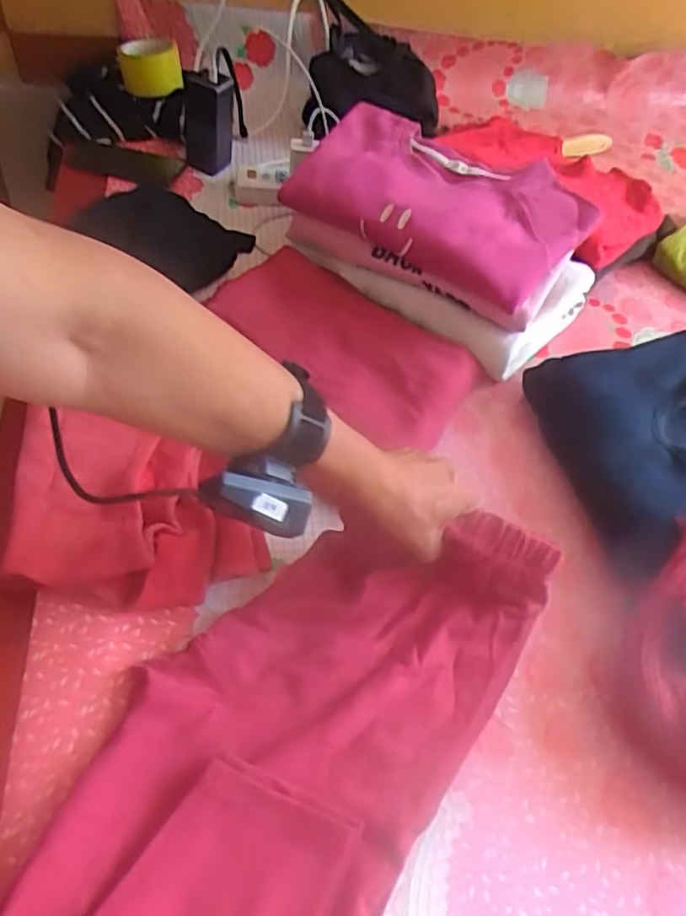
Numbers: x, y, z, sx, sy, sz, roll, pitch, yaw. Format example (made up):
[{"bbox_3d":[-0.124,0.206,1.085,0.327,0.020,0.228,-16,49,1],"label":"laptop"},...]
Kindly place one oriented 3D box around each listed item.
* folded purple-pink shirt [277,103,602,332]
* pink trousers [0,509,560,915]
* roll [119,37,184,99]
[{"bbox_3d":[0.112,-0.311,0.802,0.346,0.071,0.208,29,72,13],"label":"folded purple-pink shirt"},{"bbox_3d":[-0.064,0.236,0.458,0.236,0.094,0.547,33,56,21],"label":"pink trousers"},{"bbox_3d":[-0.294,-0.601,1.025,0.090,0.056,0.089,-6,51,-9],"label":"roll"}]

